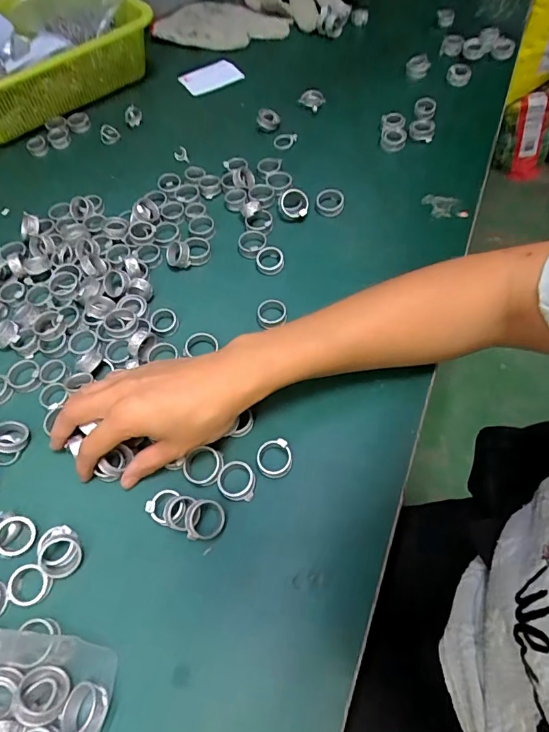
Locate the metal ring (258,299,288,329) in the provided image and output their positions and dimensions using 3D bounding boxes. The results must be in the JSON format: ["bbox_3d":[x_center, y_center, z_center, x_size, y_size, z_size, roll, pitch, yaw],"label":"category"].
[{"bbox_3d":[-0.002,-0.045,0.385,0.026,0.009,0.028,-1,60,1],"label":"metal ring"}]

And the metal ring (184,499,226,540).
[{"bbox_3d":[-0.047,0.104,0.299,0.026,0.015,0.024,-1,60,1],"label":"metal ring"}]

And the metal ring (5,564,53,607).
[{"bbox_3d":[-0.159,0.142,0.285,0.026,0.005,0.024,-1,60,1],"label":"metal ring"}]

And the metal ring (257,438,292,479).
[{"bbox_3d":[0.000,0.067,0.319,0.025,0.011,0.026,-1,60,1],"label":"metal ring"}]

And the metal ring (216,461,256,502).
[{"bbox_3d":[-0.027,0.082,0.315,0.026,0.007,0.026,-1,60,1],"label":"metal ring"}]

